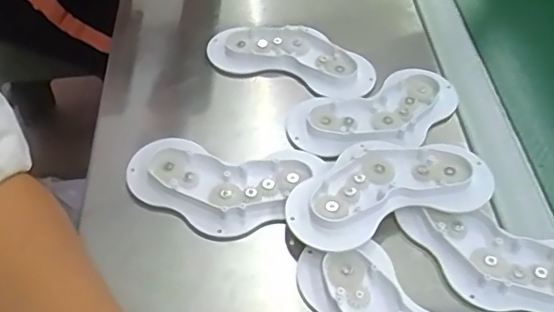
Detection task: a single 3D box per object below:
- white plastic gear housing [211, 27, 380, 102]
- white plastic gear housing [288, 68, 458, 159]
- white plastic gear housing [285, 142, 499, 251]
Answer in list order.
[{"bbox_3d":[0.014,-0.092,0.499,0.148,0.014,0.068,17,53,14],"label":"white plastic gear housing"},{"bbox_3d":[0.081,-0.035,0.459,0.142,0.015,0.068,-17,52,-13],"label":"white plastic gear housing"},{"bbox_3d":[0.079,0.020,0.401,0.151,0.019,0.079,-15,52,-12],"label":"white plastic gear housing"}]

